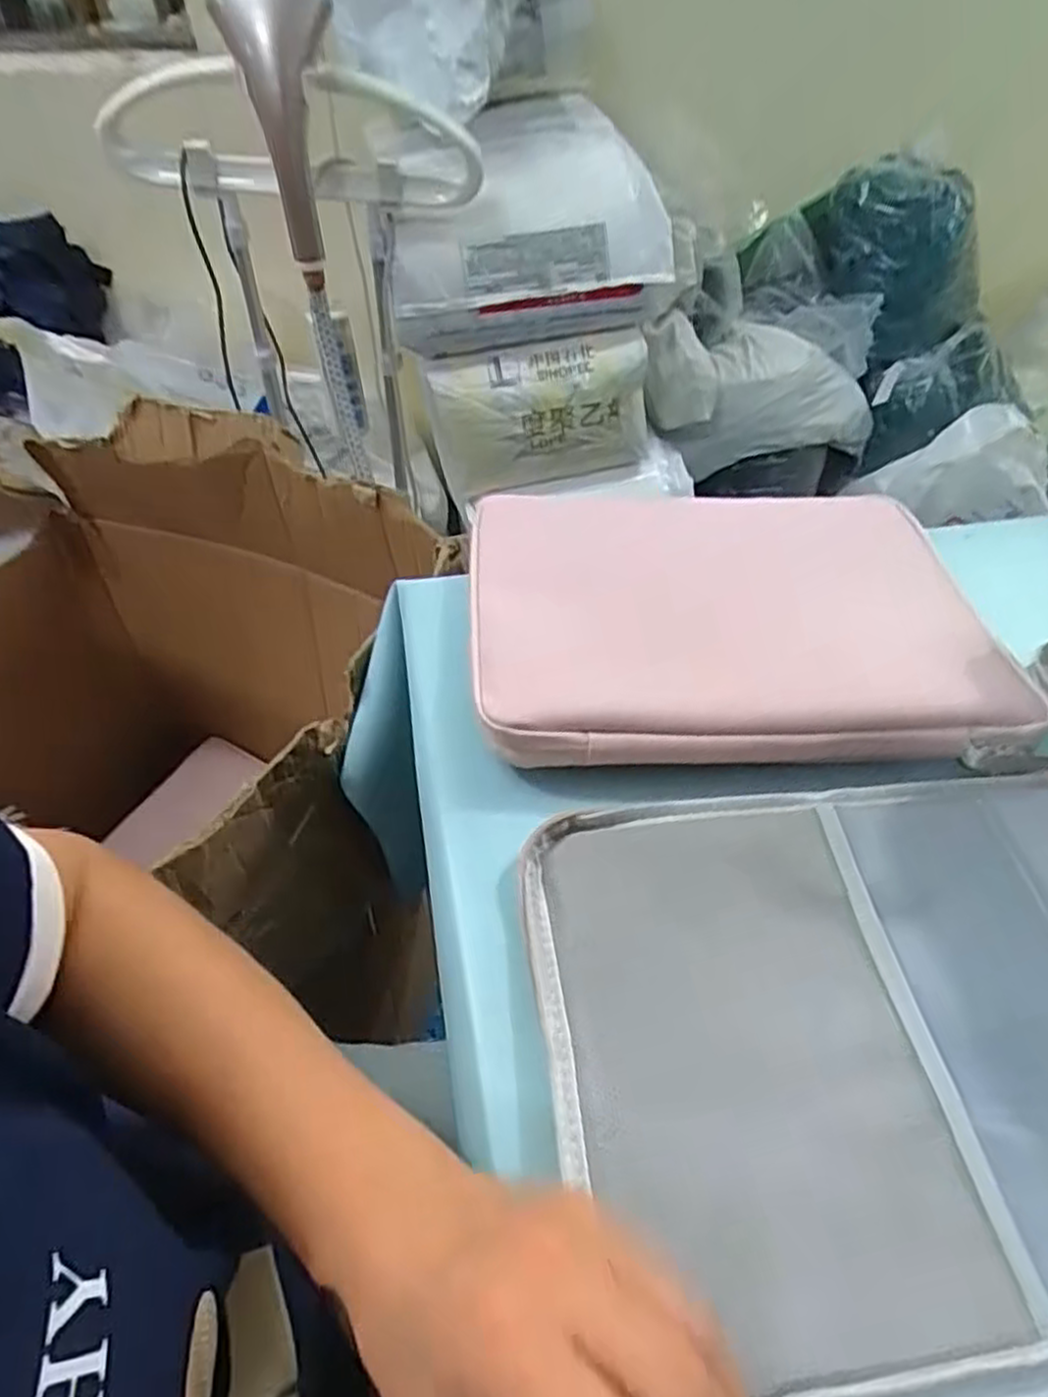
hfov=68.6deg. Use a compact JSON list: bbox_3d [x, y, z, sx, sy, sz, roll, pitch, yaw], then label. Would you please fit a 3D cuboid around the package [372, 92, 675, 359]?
[{"bbox_3d":[0.002,-0.598,0.988,0.358,0.235,0.162,-15,50,-15],"label":"package"}]

